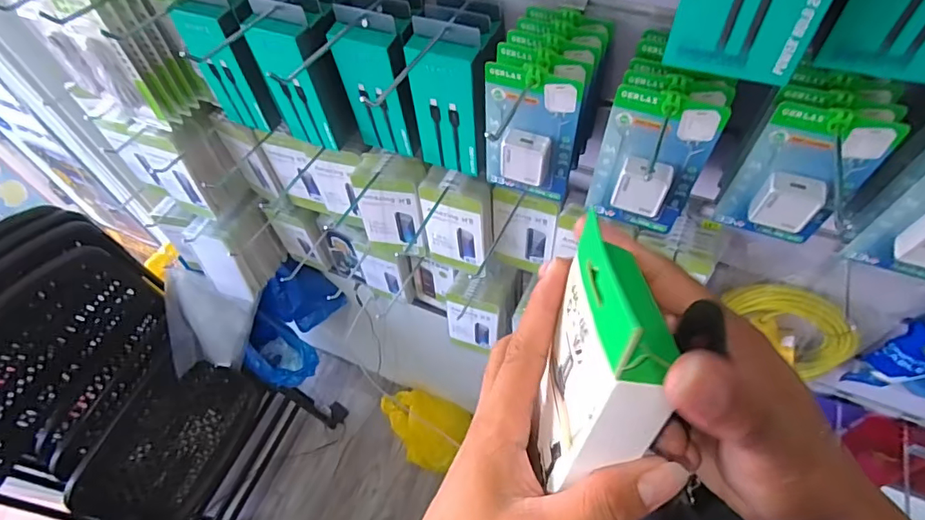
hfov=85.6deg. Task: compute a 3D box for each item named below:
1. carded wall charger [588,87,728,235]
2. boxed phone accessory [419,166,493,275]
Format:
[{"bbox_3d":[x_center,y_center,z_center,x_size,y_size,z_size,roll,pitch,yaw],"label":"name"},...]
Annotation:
[{"bbox_3d":[0.158,-0.073,0.431,0.088,0.144,0.029,17,59,15],"label":"carded wall charger"},{"bbox_3d":[-0.004,-0.051,0.697,0.093,0.175,0.039,19,59,16],"label":"boxed phone accessory"}]

